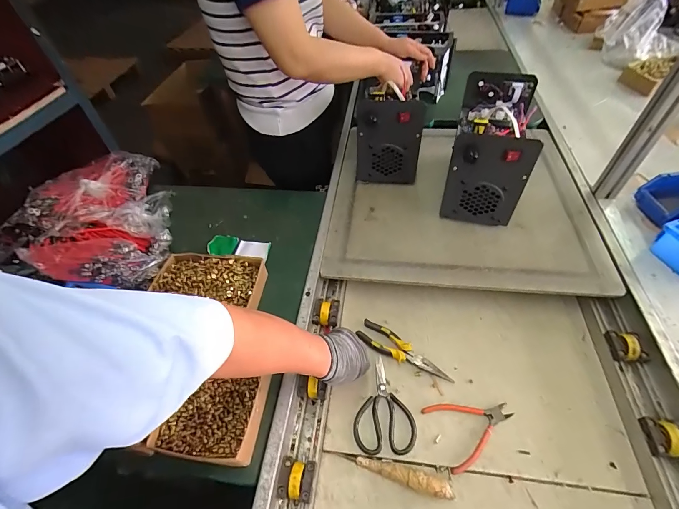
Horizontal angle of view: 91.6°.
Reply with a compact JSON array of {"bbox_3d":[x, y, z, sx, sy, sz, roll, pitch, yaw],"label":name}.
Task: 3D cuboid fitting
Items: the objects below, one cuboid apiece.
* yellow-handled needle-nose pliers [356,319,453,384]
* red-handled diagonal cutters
[{"bbox_3d":[0.126,0.189,0.651,0.188,0.021,0.051,21,55,21],"label":"yellow-handled needle-nose pliers"},{"bbox_3d":[0.228,0.287,0.561,0.140,0.013,0.103,-18,51,-10],"label":"red-handled diagonal cutters"}]

